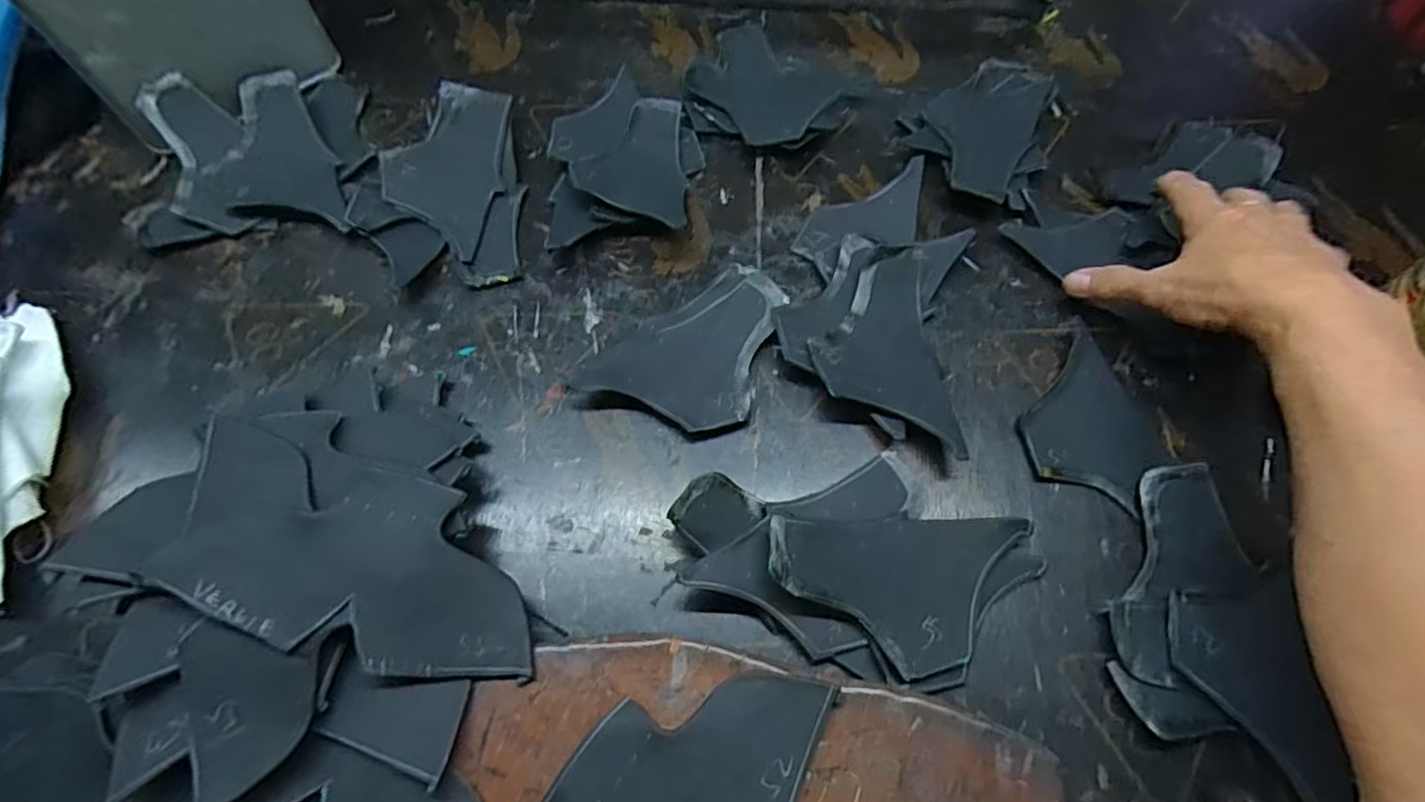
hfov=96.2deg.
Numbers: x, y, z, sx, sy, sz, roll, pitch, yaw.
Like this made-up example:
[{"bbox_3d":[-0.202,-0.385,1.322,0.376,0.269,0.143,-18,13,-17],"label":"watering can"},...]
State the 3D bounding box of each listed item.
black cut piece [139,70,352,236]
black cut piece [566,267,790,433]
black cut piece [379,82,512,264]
[{"bbox_3d":[-0.325,-0.174,0.449,0.102,0.030,0.137,-16,77,-19],"label":"black cut piece"},{"bbox_3d":[-0.015,-0.038,0.404,0.099,0.016,0.118,18,66,10],"label":"black cut piece"},{"bbox_3d":[-0.187,-0.171,0.458,0.079,0.009,0.136,14,71,-2],"label":"black cut piece"}]

